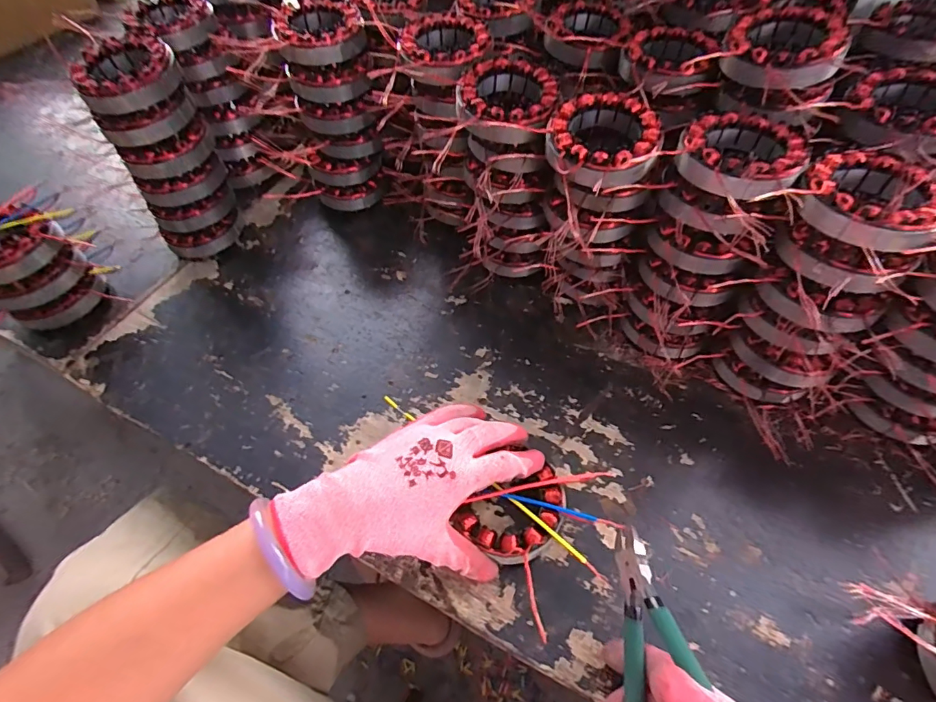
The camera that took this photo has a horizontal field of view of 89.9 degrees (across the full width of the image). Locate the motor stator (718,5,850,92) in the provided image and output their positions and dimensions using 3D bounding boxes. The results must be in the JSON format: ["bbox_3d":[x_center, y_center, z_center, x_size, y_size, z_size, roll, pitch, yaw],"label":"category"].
[{"bbox_3d":[0.252,-0.240,0.377,0.083,0.030,0.083,23,61,17],"label":"motor stator"}]

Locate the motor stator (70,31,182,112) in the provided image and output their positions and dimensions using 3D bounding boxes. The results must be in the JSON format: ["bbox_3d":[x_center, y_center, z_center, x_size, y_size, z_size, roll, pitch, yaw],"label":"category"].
[{"bbox_3d":[-0.316,-0.258,0.437,0.085,0.037,0.088,-1,57,2],"label":"motor stator"}]

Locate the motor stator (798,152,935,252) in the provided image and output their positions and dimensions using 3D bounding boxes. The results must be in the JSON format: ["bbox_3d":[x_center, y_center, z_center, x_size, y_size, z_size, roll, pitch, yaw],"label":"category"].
[{"bbox_3d":[0.274,-0.102,0.315,0.088,0.026,0.085,-1,57,2],"label":"motor stator"}]

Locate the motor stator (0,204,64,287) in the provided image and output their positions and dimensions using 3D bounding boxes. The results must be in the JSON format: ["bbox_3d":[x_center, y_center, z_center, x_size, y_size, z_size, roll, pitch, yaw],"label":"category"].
[{"bbox_3d":[-0.460,-0.105,0.465,0.086,0.038,0.089,19,62,15],"label":"motor stator"}]

